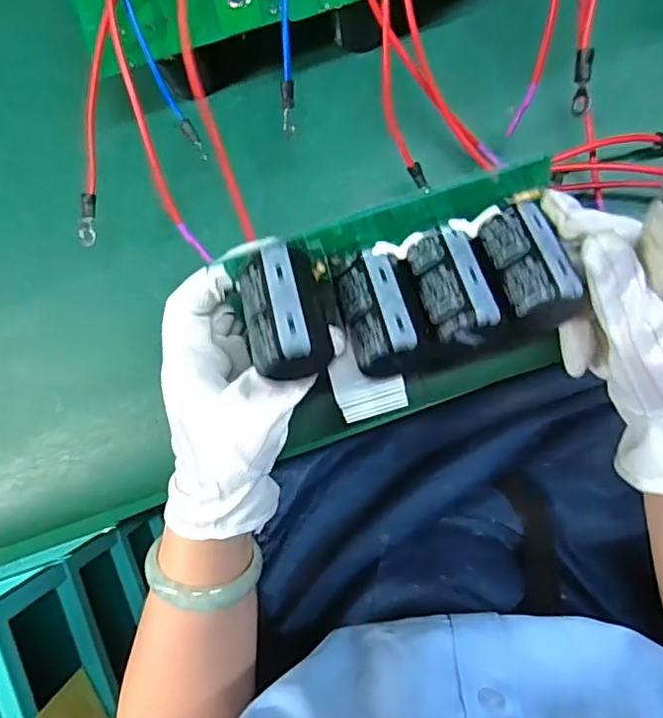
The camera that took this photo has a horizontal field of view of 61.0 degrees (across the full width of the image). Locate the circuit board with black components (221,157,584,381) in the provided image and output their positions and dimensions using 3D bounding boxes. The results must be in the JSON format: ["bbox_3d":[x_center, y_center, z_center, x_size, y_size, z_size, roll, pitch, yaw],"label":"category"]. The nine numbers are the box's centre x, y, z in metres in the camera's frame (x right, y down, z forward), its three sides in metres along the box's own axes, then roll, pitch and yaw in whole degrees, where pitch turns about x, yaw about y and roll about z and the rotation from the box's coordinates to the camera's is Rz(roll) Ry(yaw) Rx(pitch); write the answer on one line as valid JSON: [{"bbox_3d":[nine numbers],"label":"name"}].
[{"bbox_3d":[0.034,-0.035,0.259,0.146,0.064,0.075,-19,61,6],"label":"circuit board with black components"}]

